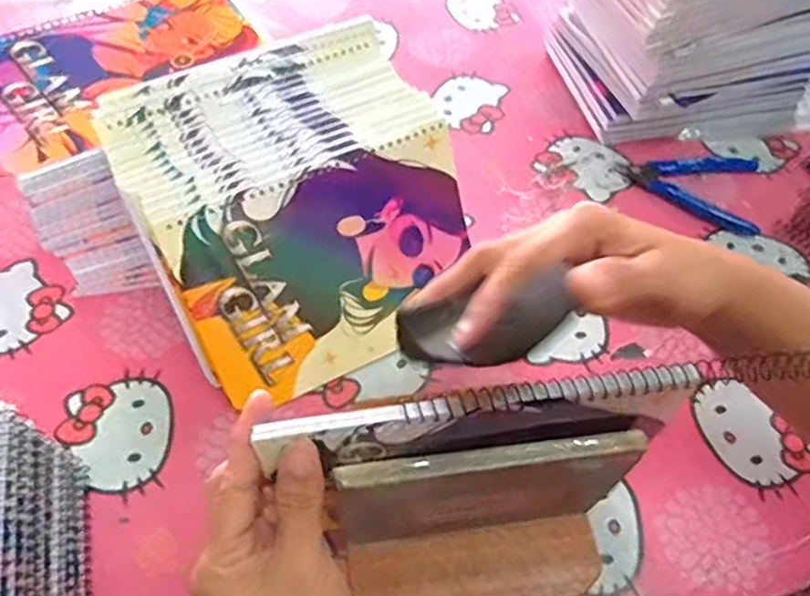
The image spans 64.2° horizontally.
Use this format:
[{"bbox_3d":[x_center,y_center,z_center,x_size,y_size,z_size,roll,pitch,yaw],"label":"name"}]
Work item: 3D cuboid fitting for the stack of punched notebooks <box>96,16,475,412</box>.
[{"bbox_3d":[-0.071,-0.059,0.453,0.200,0.136,0.181,-26,60,-18],"label":"stack of punched notebooks"}]

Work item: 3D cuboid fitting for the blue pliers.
[{"bbox_3d":[0.252,-0.090,0.553,0.118,0.010,0.087,0,55,-1],"label":"blue pliers"}]

